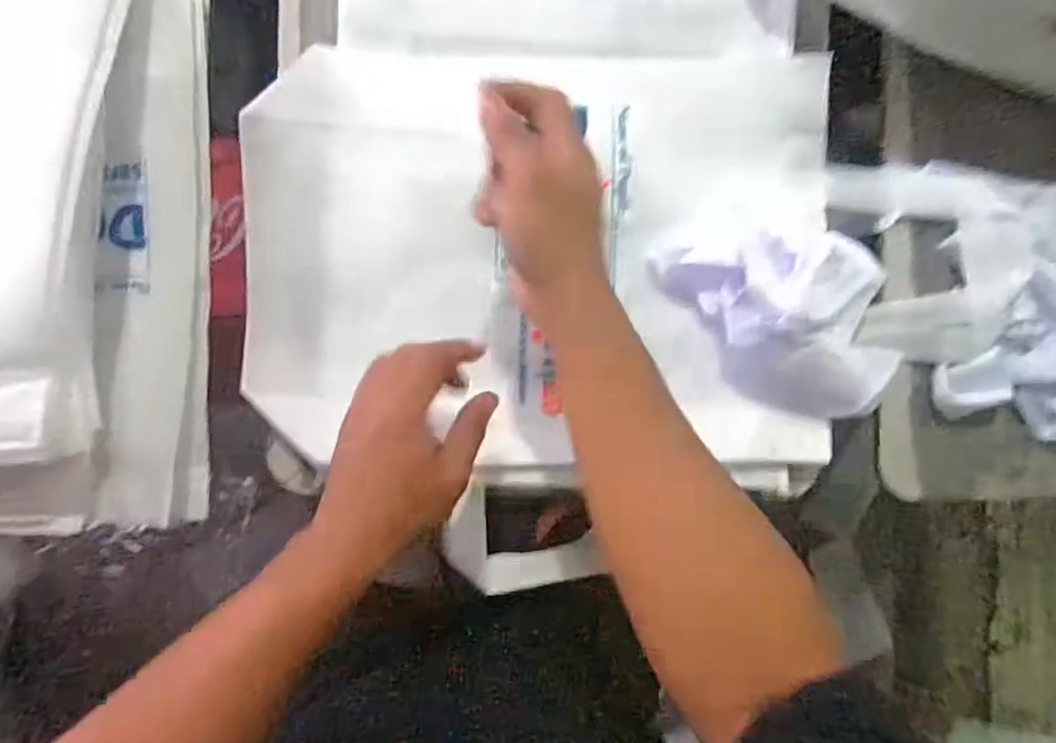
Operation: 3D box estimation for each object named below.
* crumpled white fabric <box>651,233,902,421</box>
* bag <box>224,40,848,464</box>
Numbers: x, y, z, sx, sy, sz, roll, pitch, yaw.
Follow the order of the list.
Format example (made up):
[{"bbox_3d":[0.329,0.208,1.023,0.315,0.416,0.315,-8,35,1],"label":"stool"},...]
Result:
[{"bbox_3d":[0.168,-0.034,0.449,0.150,0.056,0.119,5,89,-4],"label":"crumpled white fabric"},{"bbox_3d":[0.012,-0.084,0.459,0.404,0.038,0.293,1,90,-3],"label":"bag"}]

